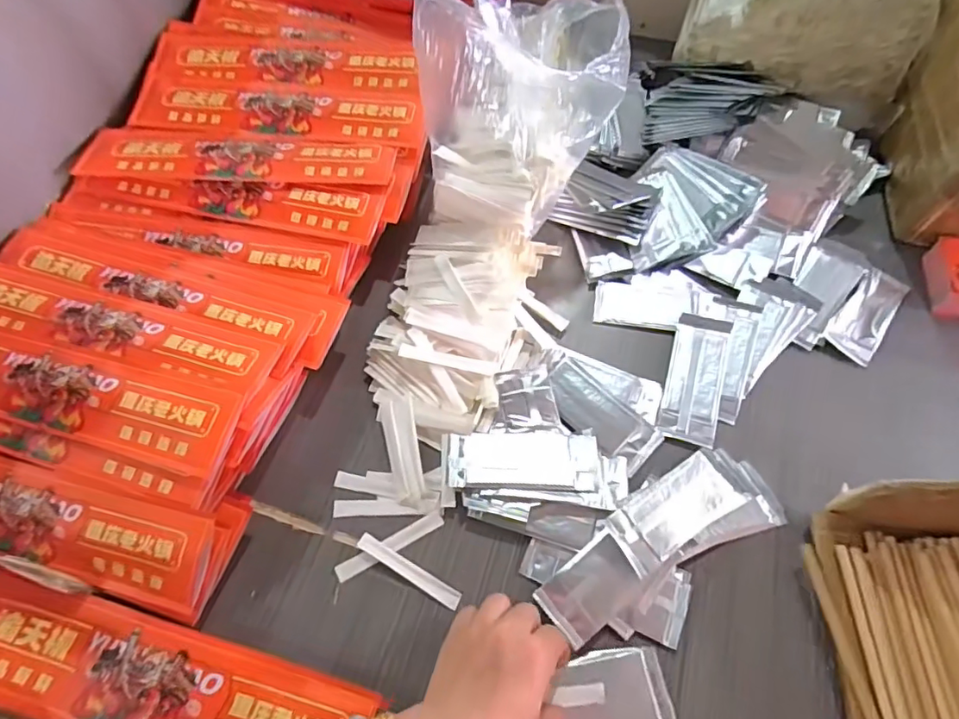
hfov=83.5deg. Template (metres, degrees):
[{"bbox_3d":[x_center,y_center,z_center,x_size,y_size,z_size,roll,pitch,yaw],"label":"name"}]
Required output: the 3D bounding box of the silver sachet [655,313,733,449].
[{"bbox_3d":[0.201,0.015,0.499,0.050,0.006,0.131,17,63,10],"label":"silver sachet"}]

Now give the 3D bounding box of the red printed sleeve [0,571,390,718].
[{"bbox_3d":[-0.246,0.229,0.383,0.333,0.024,0.082,13,63,8],"label":"red printed sleeve"}]

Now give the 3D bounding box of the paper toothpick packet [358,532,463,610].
[{"bbox_3d":[-0.056,0.167,0.424,0.091,0.006,0.013,27,66,14],"label":"paper toothpick packet"}]

